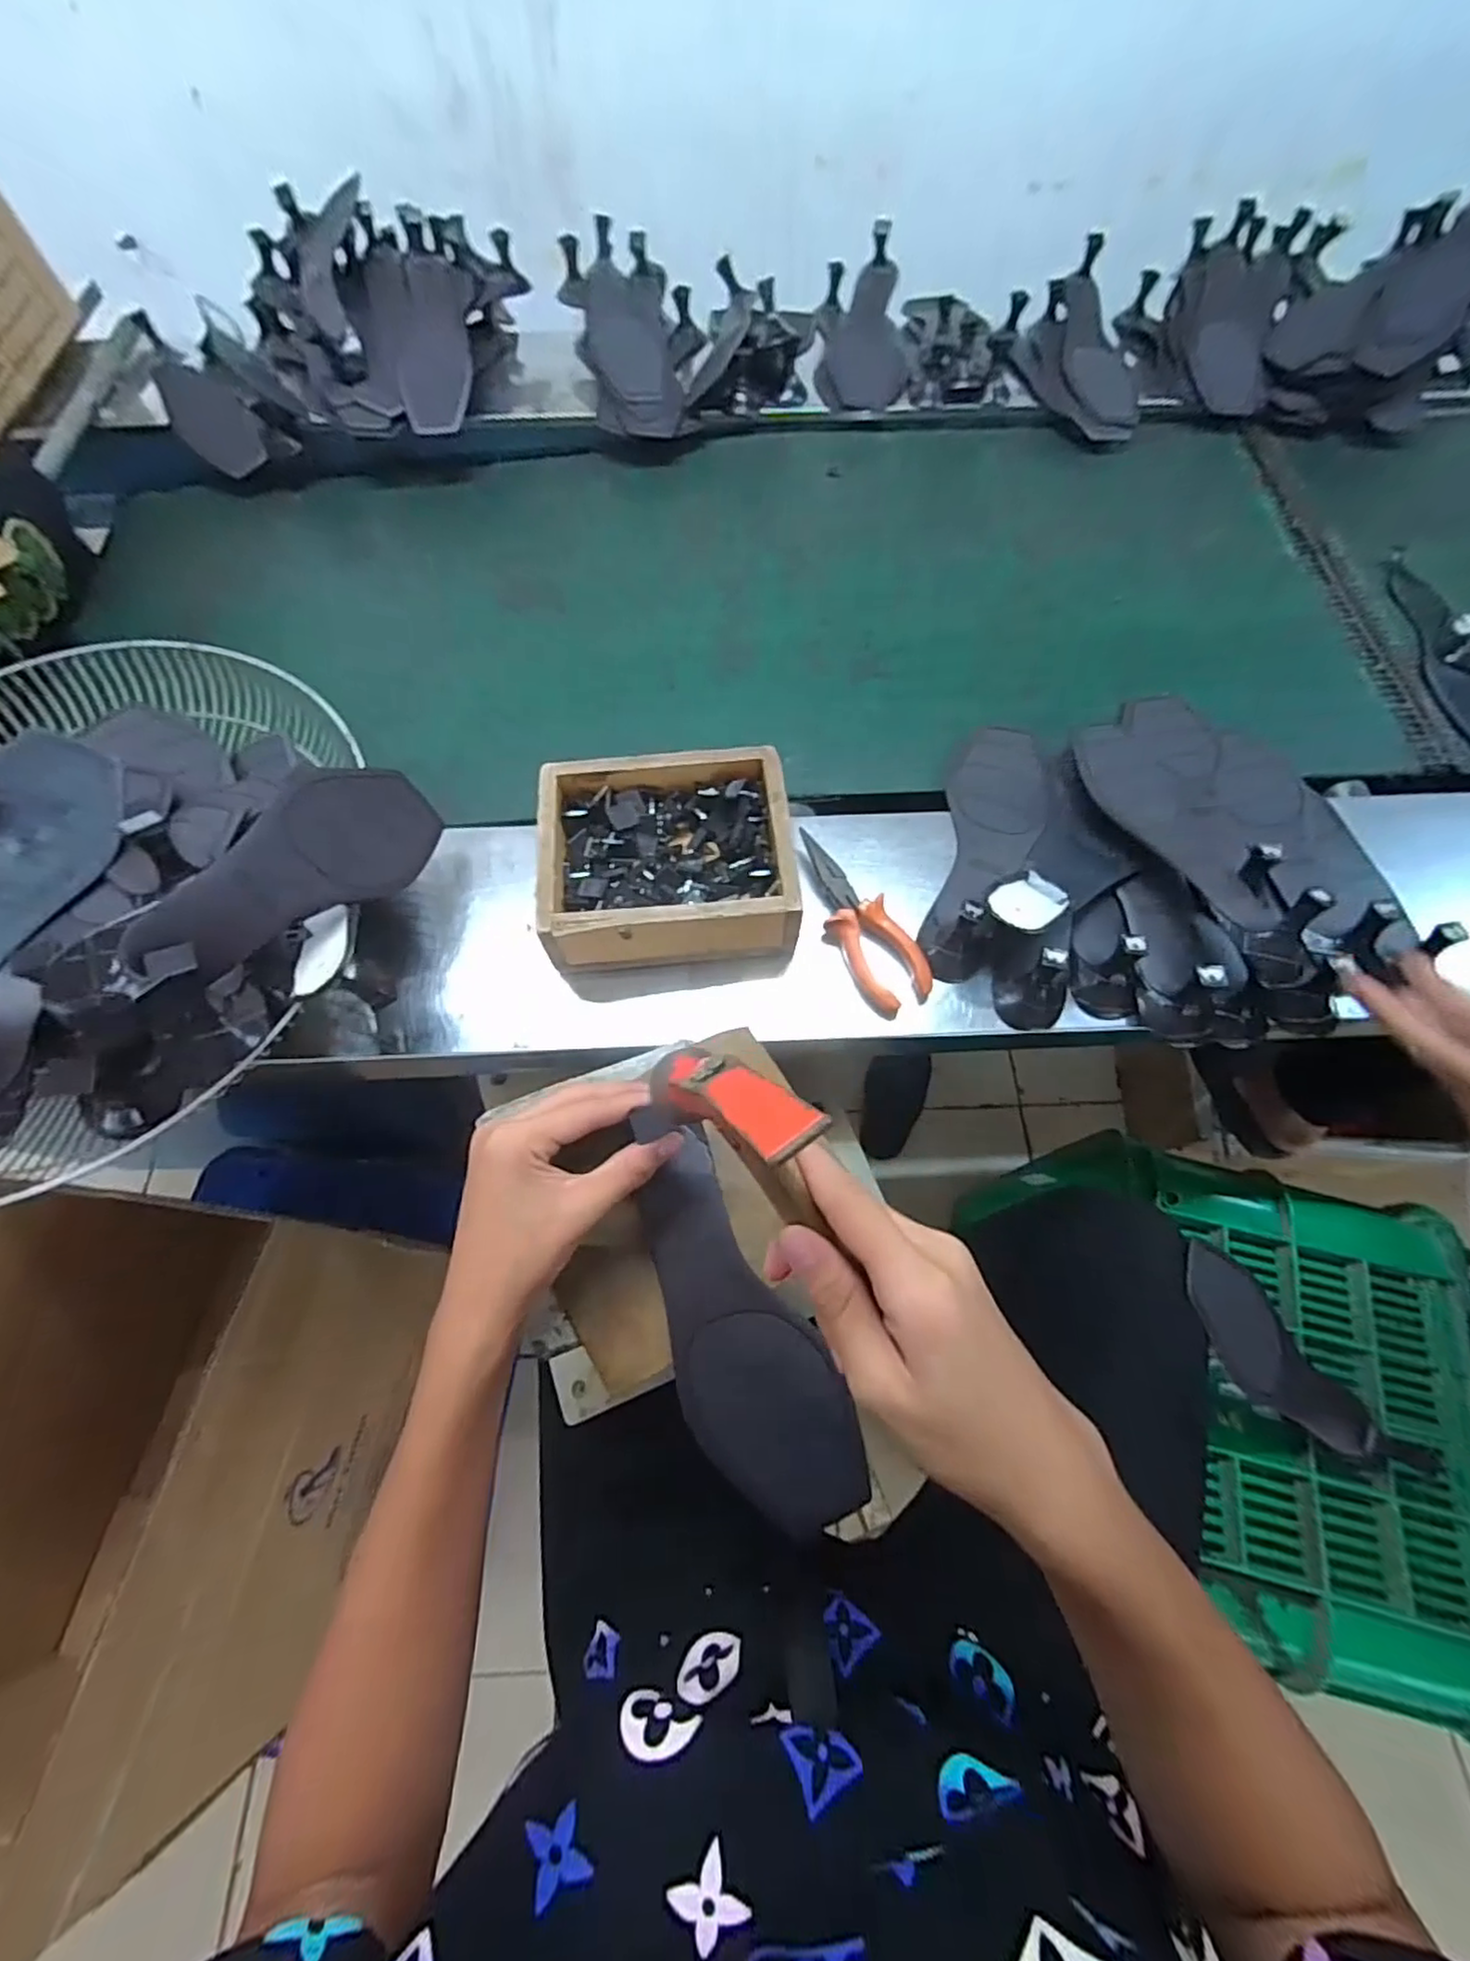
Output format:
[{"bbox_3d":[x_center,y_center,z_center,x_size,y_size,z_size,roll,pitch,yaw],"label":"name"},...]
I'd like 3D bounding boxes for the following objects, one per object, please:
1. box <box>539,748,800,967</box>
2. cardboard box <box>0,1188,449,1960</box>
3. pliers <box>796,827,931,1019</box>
[{"bbox_3d":[-0.049,-0.091,0.509,0.177,0.056,0.156,-5,66,-2],"label":"box"},{"bbox_3d":[-0.572,0.488,0.639,0.311,0.347,0.509,8,66,4],"label":"cardboard box"},{"bbox_3d":[0.090,-0.048,0.512,0.051,0.026,0.155,-25,68,-10],"label":"pliers"}]

